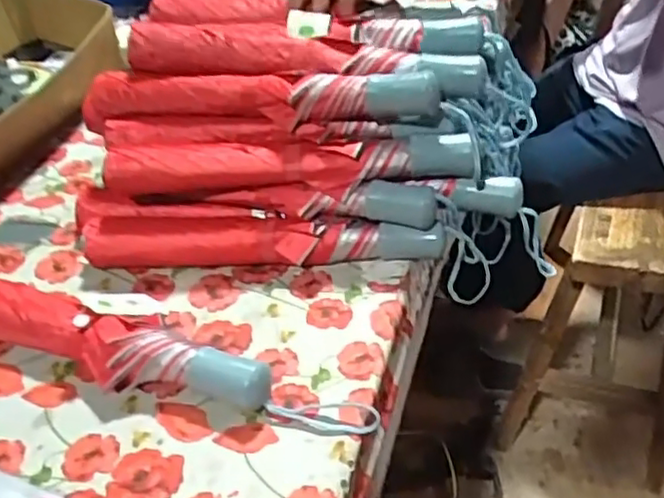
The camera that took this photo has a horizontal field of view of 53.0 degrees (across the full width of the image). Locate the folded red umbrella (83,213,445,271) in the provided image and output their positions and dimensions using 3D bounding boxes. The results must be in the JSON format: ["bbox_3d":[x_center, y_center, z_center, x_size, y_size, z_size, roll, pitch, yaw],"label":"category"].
[{"bbox_3d":[-0.066,-0.010,0.634,0.338,0.047,0.057,0,40,8],"label":"folded red umbrella"}]

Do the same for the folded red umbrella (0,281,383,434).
[{"bbox_3d":[-0.166,0.076,0.542,0.422,0.044,0.075,8,42,17],"label":"folded red umbrella"}]

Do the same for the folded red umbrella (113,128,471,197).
[{"bbox_3d":[-0.041,-0.079,0.606,0.327,0.038,0.052,-1,40,7],"label":"folded red umbrella"}]

